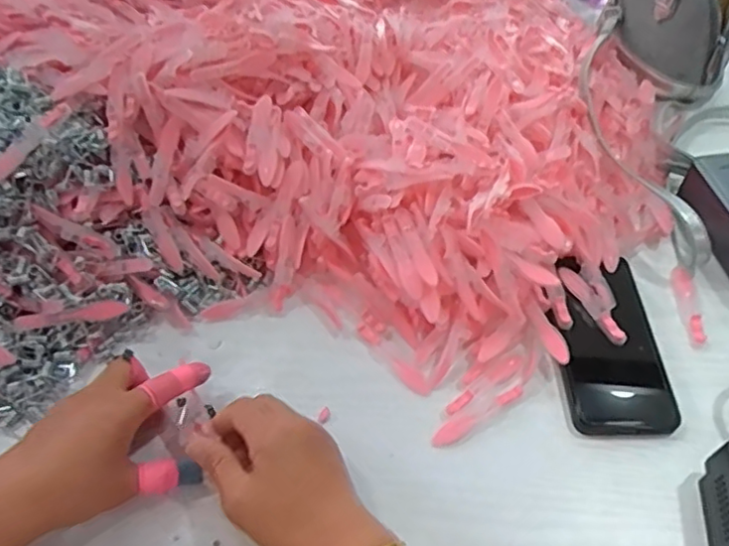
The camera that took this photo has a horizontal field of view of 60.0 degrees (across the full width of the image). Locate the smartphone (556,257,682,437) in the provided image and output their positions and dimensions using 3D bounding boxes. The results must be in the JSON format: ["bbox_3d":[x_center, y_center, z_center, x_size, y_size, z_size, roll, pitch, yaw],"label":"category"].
[{"bbox_3d":[0.189,0.050,0.484,0.074,0.010,0.148,2,52,2],"label":"smartphone"}]

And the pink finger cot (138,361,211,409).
[{"bbox_3d":[-0.126,0.074,0.429,0.047,0.014,0.014,-20,54,-43],"label":"pink finger cot"}]

